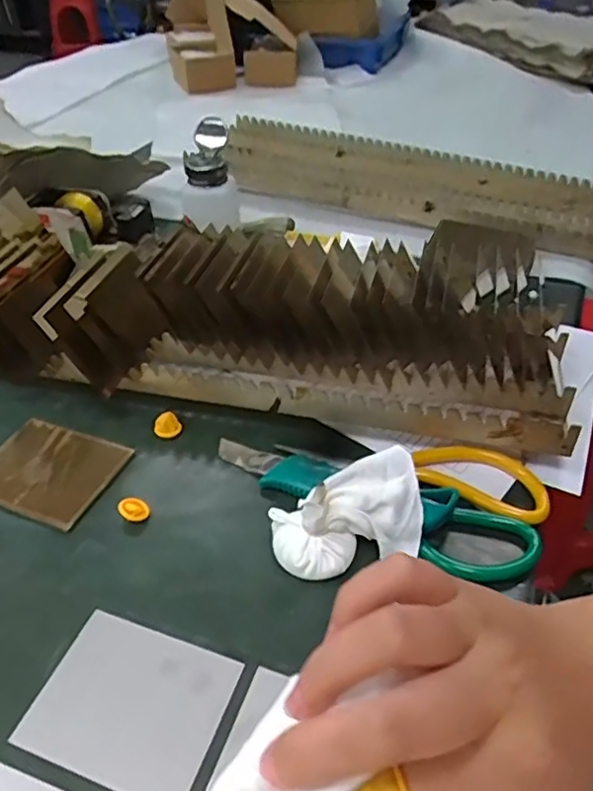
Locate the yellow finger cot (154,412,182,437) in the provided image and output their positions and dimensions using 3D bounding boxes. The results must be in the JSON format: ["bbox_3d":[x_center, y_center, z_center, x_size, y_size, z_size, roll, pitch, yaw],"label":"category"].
[{"bbox_3d":[-0.102,0.024,0.493,0.021,0.019,0.014,-4,40,-6],"label":"yellow finger cot"}]

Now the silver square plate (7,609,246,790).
[{"bbox_3d":[-0.090,0.166,0.338,0.098,0.006,0.078,14,42,15],"label":"silver square plate"}]

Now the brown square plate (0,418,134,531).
[{"bbox_3d":[-0.187,0.055,0.468,0.100,0.006,0.082,16,42,17],"label":"brown square plate"}]

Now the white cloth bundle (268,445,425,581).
[{"bbox_3d":[0.033,0.078,0.399,0.092,0.058,0.049,-10,41,-12],"label":"white cloth bundle"}]

